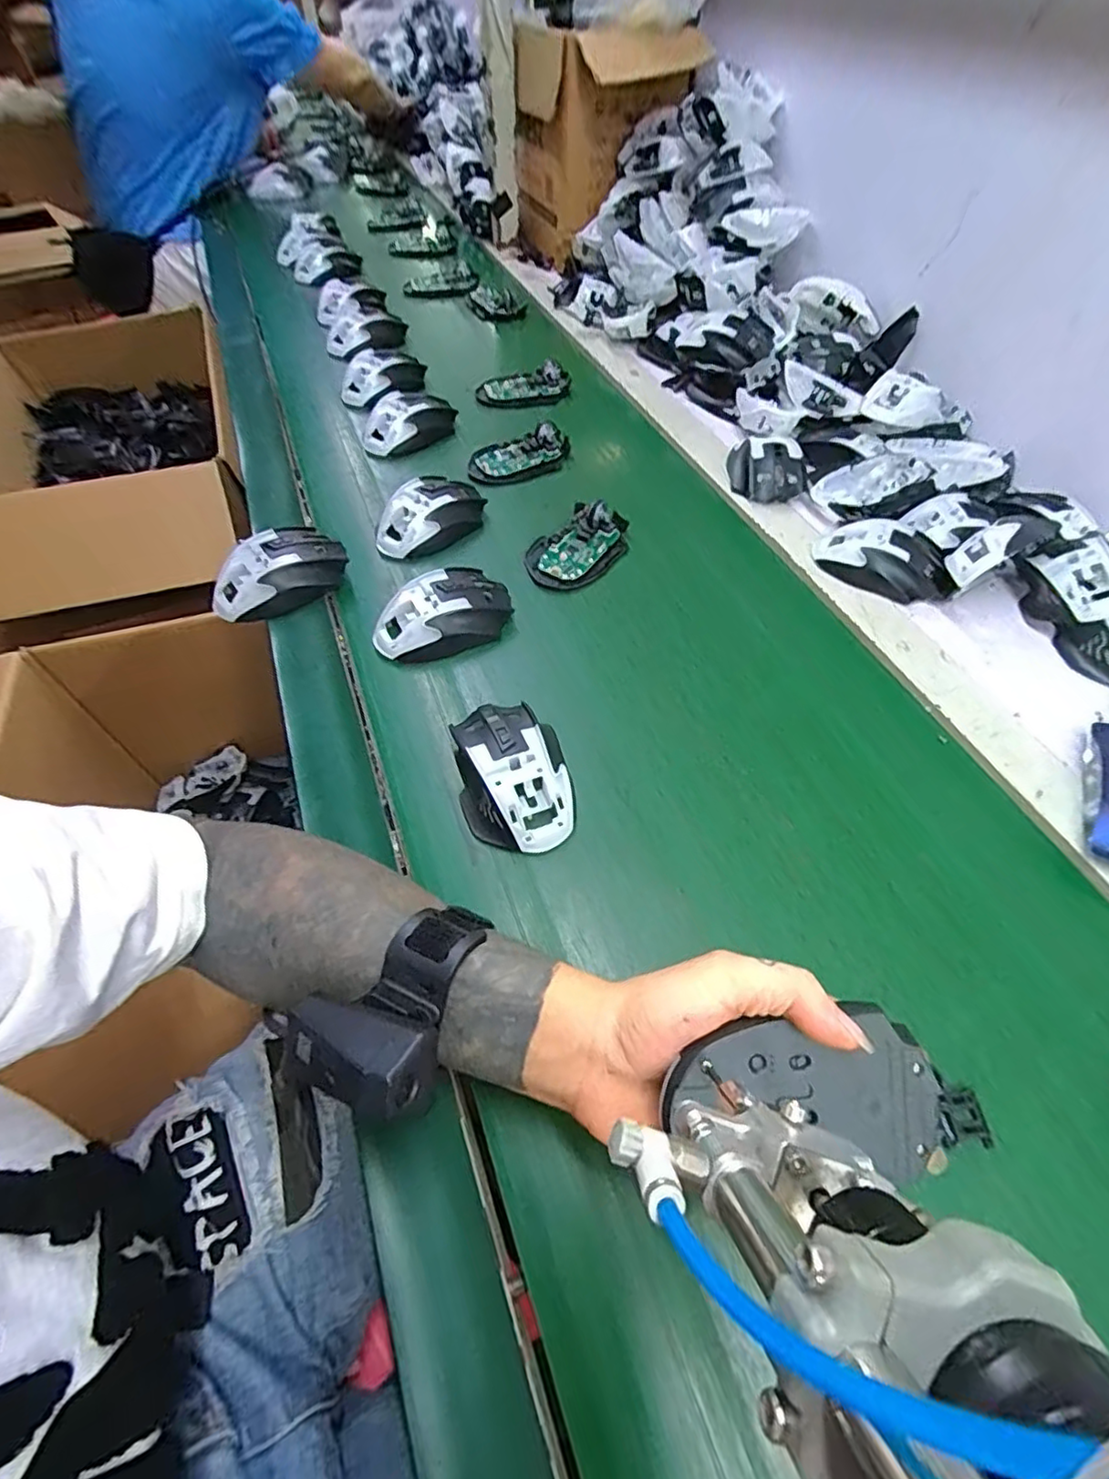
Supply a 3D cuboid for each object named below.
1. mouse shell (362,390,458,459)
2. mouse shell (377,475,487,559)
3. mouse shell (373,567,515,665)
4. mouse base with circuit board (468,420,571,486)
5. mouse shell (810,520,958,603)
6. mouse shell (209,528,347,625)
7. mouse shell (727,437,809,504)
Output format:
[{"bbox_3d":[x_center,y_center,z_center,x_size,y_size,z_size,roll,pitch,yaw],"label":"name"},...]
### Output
[{"bbox_3d":[-0.165,-0.358,0.695,0.062,0.041,0.112,37,63,25],"label":"mouse shell"},{"bbox_3d":[-0.119,-0.215,0.589,0.064,0.038,0.117,39,64,24],"label":"mouse shell"},{"bbox_3d":[-0.090,-0.103,0.508,0.114,0.034,0.066,-33,59,-20],"label":"mouse shell"},{"bbox_3d":[-0.035,-0.306,0.660,0.109,0.029,0.049,-22,56,-14],"label":"mouse base with circuit board"},{"bbox_3d":[0.296,-0.163,0.551,0.116,0.030,0.060,22,57,17],"label":"mouse shell"},{"bbox_3d":[-0.234,-0.140,0.528,0.066,0.043,0.116,33,61,22],"label":"mouse shell"},{"bbox_3d":[0.221,-0.274,0.638,0.073,0.043,0.084,1,55,1],"label":"mouse shell"}]

